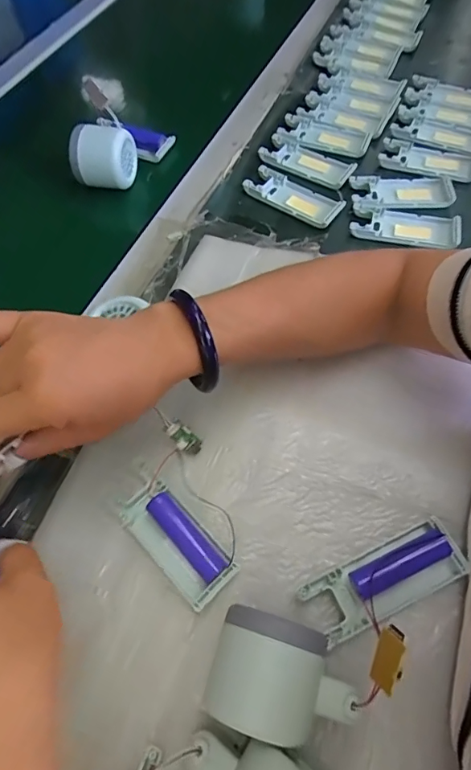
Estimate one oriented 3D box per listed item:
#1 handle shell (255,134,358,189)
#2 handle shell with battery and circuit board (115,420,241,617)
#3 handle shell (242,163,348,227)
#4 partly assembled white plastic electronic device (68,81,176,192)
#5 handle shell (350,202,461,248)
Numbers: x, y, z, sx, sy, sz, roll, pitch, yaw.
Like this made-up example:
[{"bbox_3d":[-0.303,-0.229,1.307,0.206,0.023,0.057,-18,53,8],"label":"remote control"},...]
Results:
[{"bbox_3d":[0.081,-0.249,0.508,0.102,0.011,0.047,29,65,17],"label":"handle shell"},{"bbox_3d":[-0.032,0.085,0.313,0.099,0.025,0.076,40,69,22],"label":"handle shell with battery and circuit board"},{"bbox_3d":[0.062,-0.200,0.483,0.105,0.011,0.045,33,66,19],"label":"handle shell"},{"bbox_3d":[-0.121,-0.258,0.487,0.083,0.058,0.101,4,60,5],"label":"partly assembled white plastic electronic device"},{"bbox_3d":[0.169,-0.161,0.459,0.103,0.010,0.041,8,61,7],"label":"handle shell"}]

